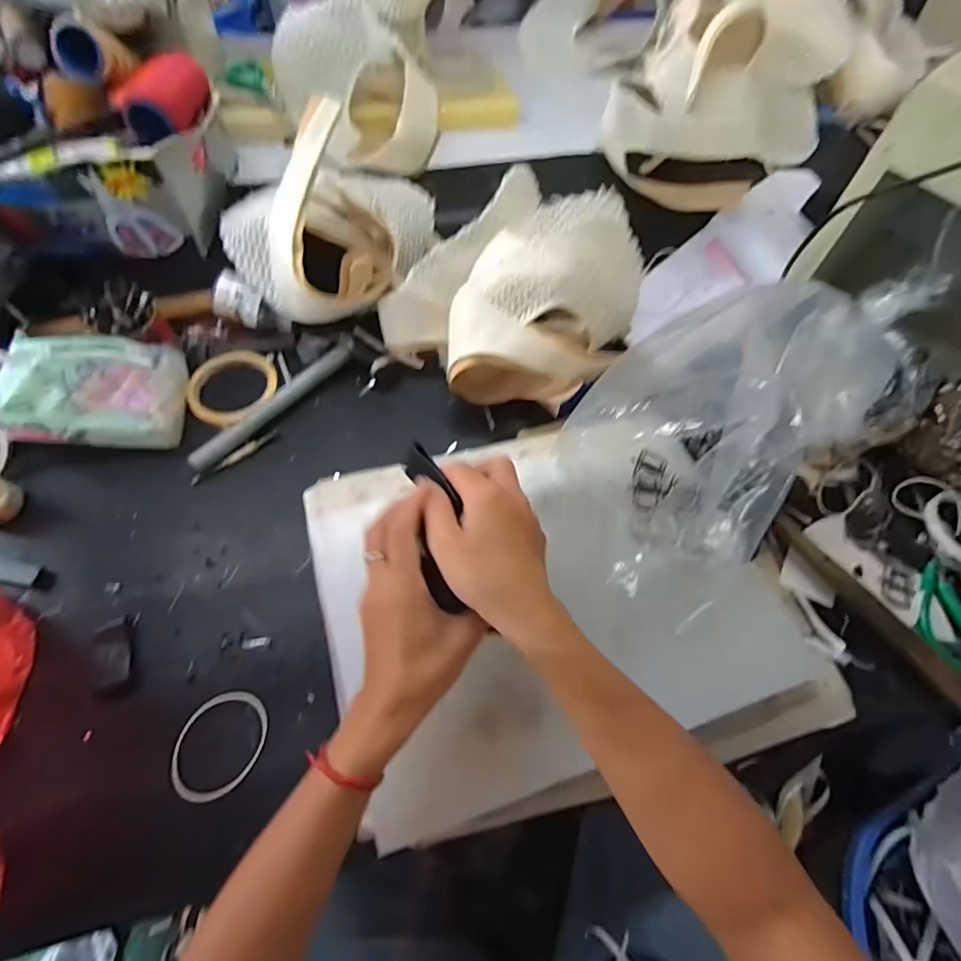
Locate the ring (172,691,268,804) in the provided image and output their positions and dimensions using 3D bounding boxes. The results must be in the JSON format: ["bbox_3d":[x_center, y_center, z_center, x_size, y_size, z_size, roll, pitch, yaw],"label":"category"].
[{"bbox_3d":[-0.207,0.210,0.417,0.068,0.004,0.076,-3,61,-4],"label":"ring"}]

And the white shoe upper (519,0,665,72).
[{"bbox_3d":[0.169,-0.741,0.841,0.213,0.134,0.079,-3,61,-4],"label":"white shoe upper"}]

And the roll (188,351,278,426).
[{"bbox_3d":[-0.276,-0.106,0.581,0.094,0.015,0.086,1,61,-2],"label":"roll"}]

